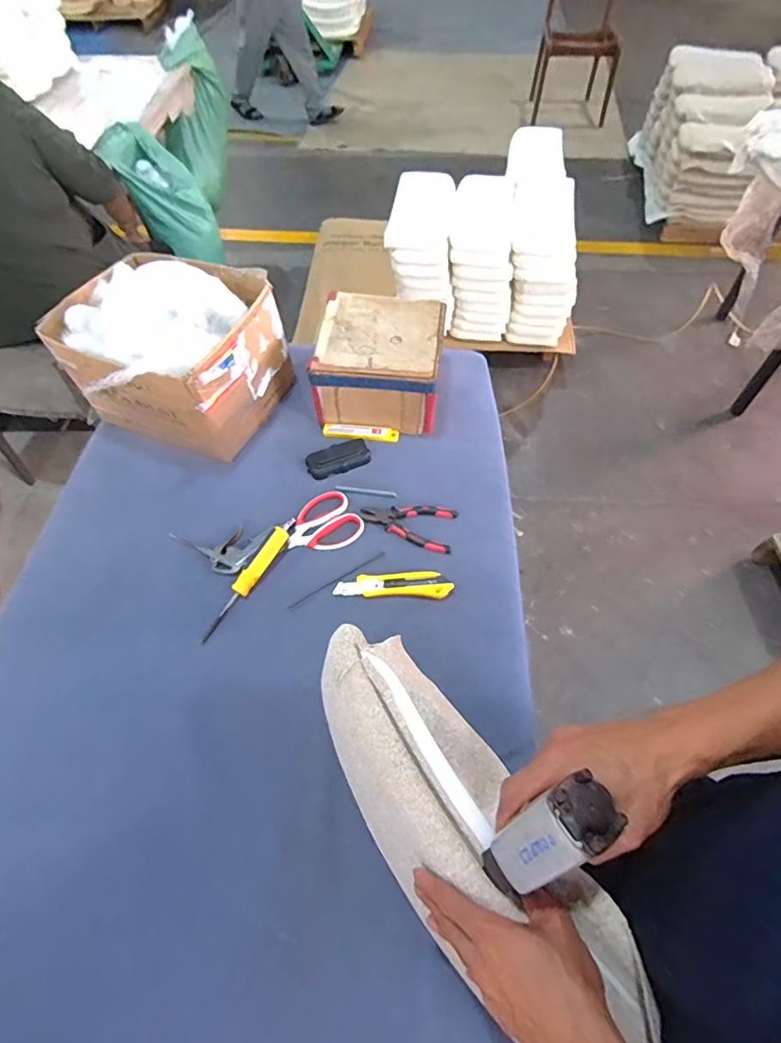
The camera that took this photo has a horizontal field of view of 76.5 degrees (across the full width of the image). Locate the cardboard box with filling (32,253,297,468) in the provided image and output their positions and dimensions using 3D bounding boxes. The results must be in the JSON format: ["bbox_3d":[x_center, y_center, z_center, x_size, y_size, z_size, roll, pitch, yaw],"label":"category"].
[{"bbox_3d":[-0.373,-0.284,0.852,0.303,0.199,0.305,22,62,14],"label":"cardboard box with filling"}]

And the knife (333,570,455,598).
[{"bbox_3d":[0.005,0.093,0.735,0.169,0.010,0.039,0,59,2],"label":"knife"}]

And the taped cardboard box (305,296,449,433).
[{"bbox_3d":[-0.016,-0.288,0.897,0.209,0.121,0.232,6,57,6],"label":"taped cardboard box"}]

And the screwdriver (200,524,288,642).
[{"bbox_3d":[-0.210,0.088,0.728,0.025,0.022,0.195,24,63,15],"label":"screwdriver"}]

